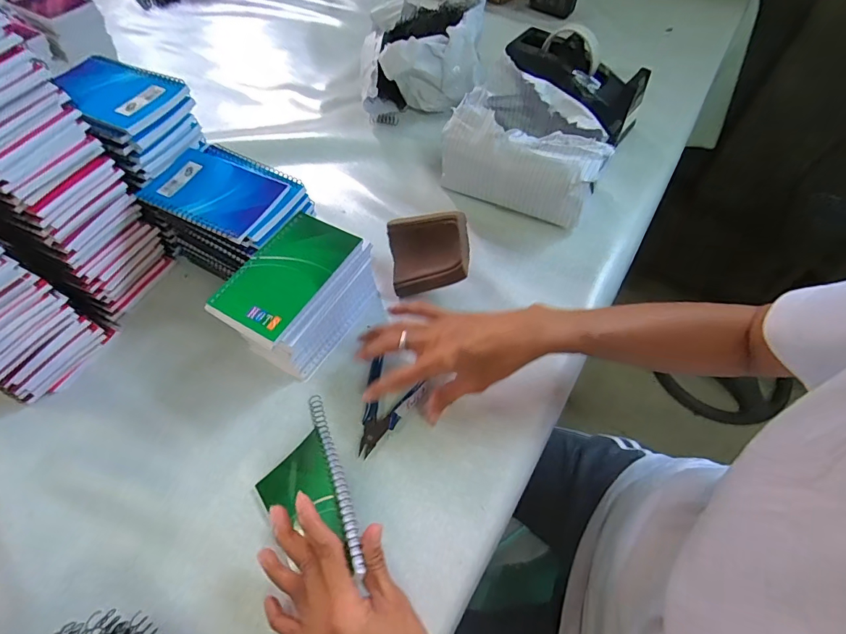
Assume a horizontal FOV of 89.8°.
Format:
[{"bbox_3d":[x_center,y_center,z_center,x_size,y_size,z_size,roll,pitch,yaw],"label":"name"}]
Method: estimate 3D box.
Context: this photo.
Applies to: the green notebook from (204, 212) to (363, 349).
[{"bbox_3d":[-0.125,-0.041,0.392,0.076,0.008,0.132,27,61,17],"label":"green notebook"}]

